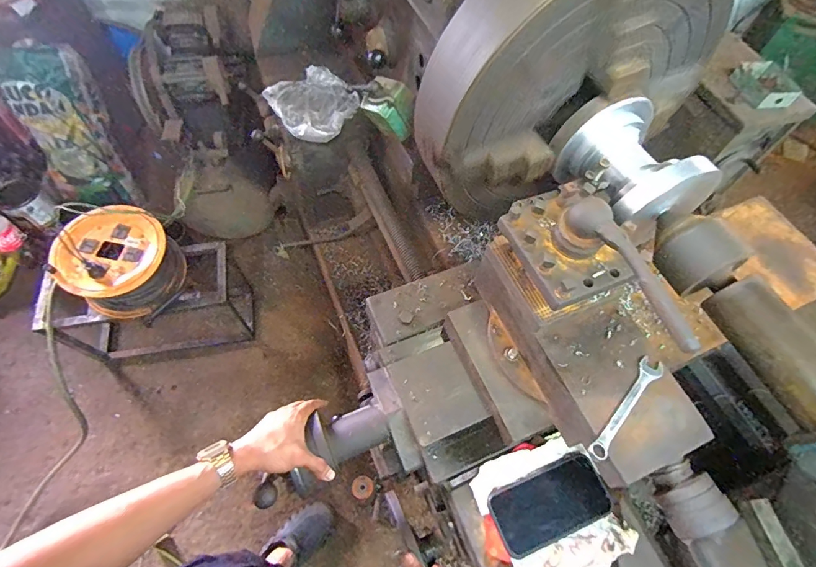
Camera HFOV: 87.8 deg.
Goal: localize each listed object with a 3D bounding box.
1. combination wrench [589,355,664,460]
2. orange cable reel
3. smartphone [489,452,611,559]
[{"bbox_3d":[0.266,0.150,0.514,0.025,0.012,0.155,38,65,16],"label":"combination wrench"},{"bbox_3d":[-0.840,-0.061,1.252,0.279,0.224,0.246,-40,70,-22],"label":"orange cable reel"},{"bbox_3d":[0.195,0.302,0.582,0.160,0.011,0.088,-20,64,-14],"label":"smartphone"}]

